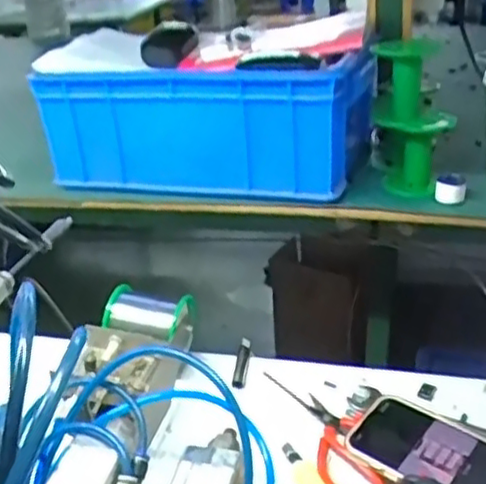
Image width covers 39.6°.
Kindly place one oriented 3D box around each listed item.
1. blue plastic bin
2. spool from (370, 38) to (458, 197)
[{"bbox_3d":[-0.038,-0.139,0.736,0.341,0.125,0.167,5,27,16],"label":"blue plastic bin"},{"bbox_3d":[0.174,-0.132,0.698,0.081,0.149,0.086,4,27,14],"label":"spool"}]

